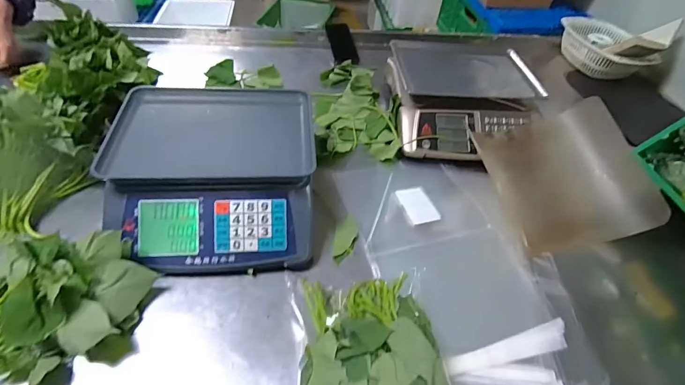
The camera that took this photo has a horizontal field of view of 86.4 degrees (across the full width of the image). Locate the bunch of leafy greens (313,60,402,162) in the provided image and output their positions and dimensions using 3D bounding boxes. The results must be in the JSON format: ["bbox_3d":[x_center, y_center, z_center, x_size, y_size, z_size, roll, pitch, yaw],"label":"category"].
[{"bbox_3d":[0.021,-0.225,0.892,0.197,0.063,0.368,0,48,-7],"label":"bunch of leafy greens"}]

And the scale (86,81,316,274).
[{"bbox_3d":[-0.217,-0.045,0.647,0.318,0.133,0.347,-1,48,-8],"label":"scale"}]

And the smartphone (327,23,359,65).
[{"bbox_3d":[0.000,-0.449,1.101,0.073,0.011,0.167,-9,69,-7],"label":"smartphone"}]

